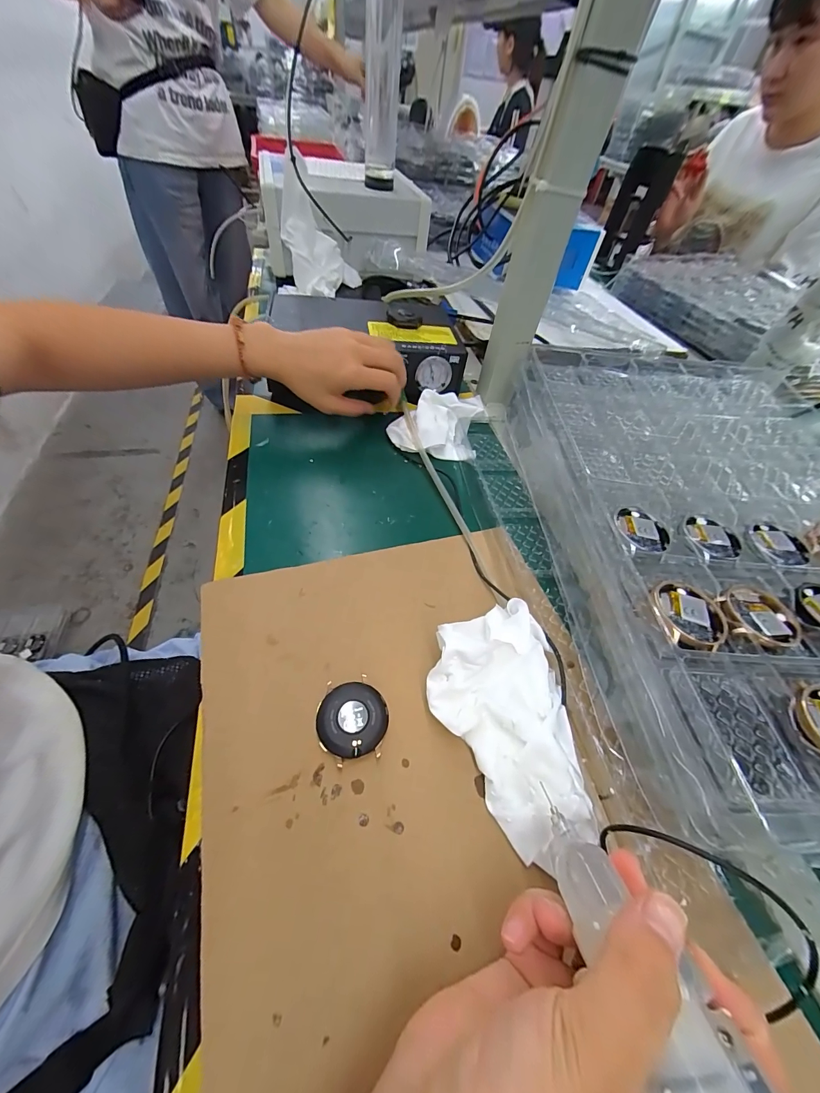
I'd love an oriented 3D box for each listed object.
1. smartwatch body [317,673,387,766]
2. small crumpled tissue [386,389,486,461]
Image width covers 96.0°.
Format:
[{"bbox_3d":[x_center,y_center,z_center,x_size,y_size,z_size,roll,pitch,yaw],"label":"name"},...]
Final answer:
[{"bbox_3d":[-0.035,0.107,0.230,0.043,0.010,0.044,-9,54,-13],"label":"smartwatch body"},{"bbox_3d":[0.030,-0.141,0.419,0.099,0.034,0.087,11,52,2],"label":"small crumpled tissue"}]

